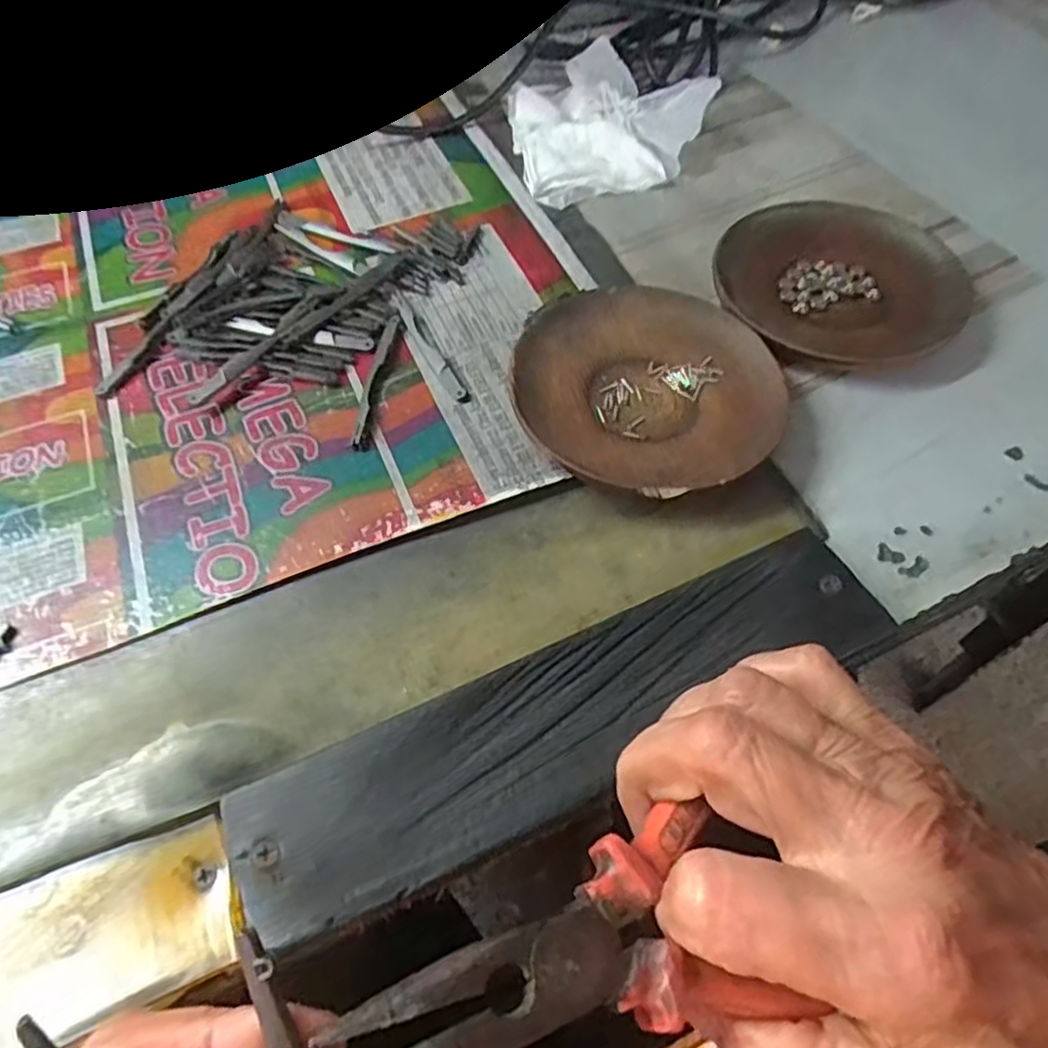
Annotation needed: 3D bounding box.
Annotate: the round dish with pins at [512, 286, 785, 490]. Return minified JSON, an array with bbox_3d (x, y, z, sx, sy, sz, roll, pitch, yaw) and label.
[{"bbox_3d":[0.053,-0.058,0.310,0.110,0.019,0.114,0,57,0],"label":"round dish with pins"}]

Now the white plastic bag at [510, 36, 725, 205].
[{"bbox_3d":[0.045,-0.245,0.427,0.117,0.030,0.119,-18,59,-11],"label":"white plastic bag"}]

